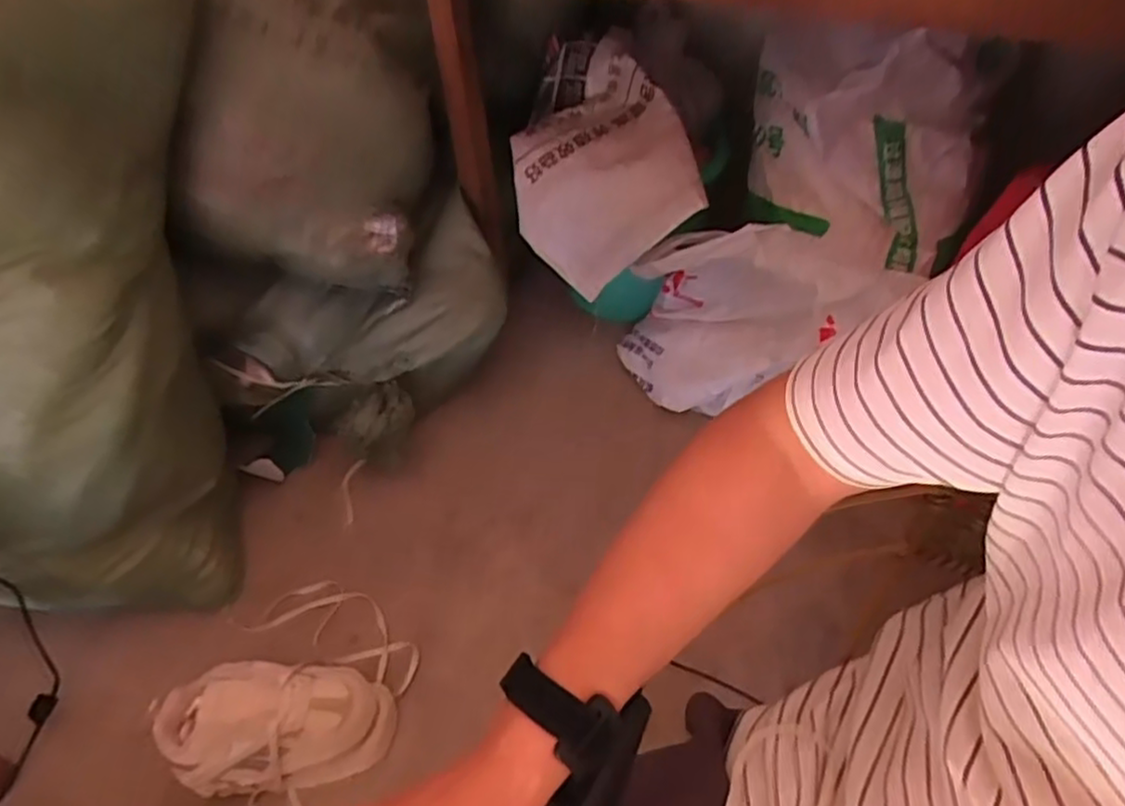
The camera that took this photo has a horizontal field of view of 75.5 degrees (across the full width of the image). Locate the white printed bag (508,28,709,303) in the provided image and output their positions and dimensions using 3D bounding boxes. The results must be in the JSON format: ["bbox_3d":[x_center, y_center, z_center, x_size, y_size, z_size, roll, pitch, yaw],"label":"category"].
[{"bbox_3d":[0.048,-0.443,1.248,0.122,0.317,0.430,-9,73,-52],"label":"white printed bag"}]

